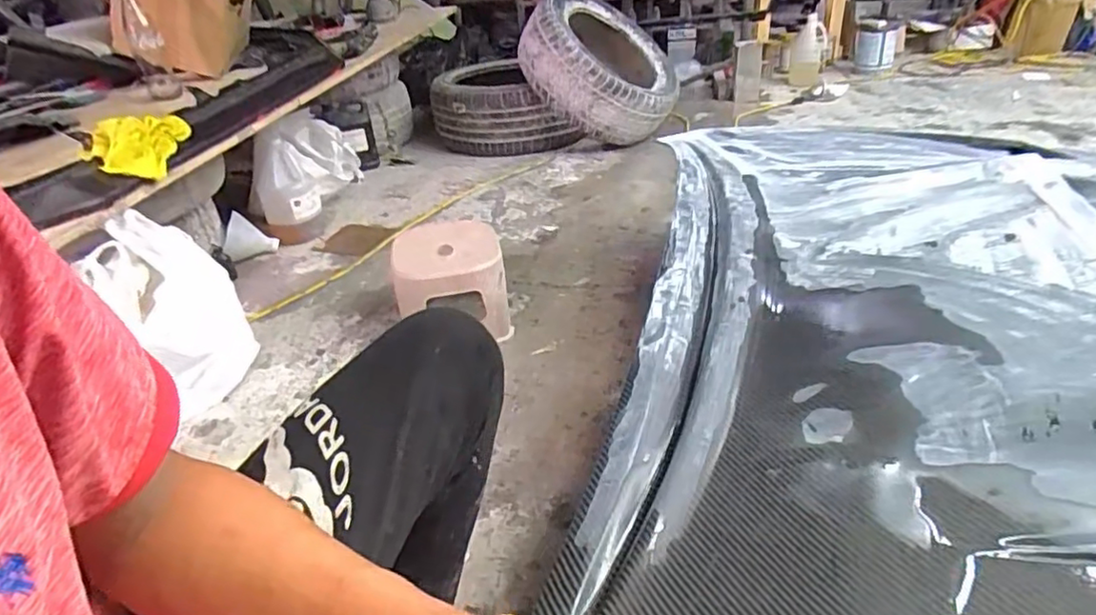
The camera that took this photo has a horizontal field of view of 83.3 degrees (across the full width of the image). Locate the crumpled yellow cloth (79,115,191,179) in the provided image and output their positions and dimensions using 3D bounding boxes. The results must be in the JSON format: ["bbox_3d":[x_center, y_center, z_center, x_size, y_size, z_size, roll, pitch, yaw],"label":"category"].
[{"bbox_3d":[-0.754,-0.309,1.145,0.105,0.088,0.208,-9,31,-4],"label":"crumpled yellow cloth"}]

